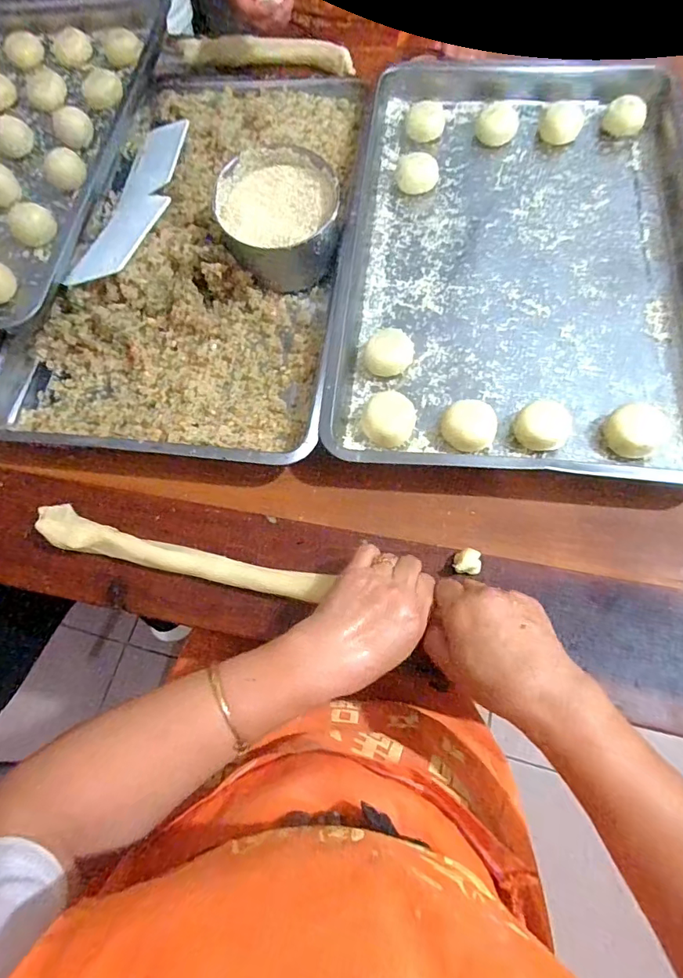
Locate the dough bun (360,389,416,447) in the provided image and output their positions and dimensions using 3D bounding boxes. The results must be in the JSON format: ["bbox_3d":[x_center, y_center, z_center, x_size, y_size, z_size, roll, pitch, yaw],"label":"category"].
[{"bbox_3d":[0.049,-0.070,0.491,0.048,0.029,0.052,-2,68,5],"label":"dough bun"}]

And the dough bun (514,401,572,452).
[{"bbox_3d":[0.198,-0.061,0.478,0.050,0.031,0.045,27,73,15],"label":"dough bun"}]

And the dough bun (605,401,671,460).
[{"bbox_3d":[0.281,-0.055,0.465,0.049,0.035,0.049,-2,68,5],"label":"dough bun"}]

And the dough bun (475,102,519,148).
[{"bbox_3d":[0.207,-0.483,0.644,0.052,0.026,0.052,17,71,11],"label":"dough bun"}]

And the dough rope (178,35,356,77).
[{"bbox_3d":[-0.116,-0.674,0.749,0.273,0.034,0.043,11,70,10],"label":"dough rope"}]

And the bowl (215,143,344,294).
[{"bbox_3d":[-0.070,-0.308,0.571,0.129,0.094,0.132,-2,68,5],"label":"bowl"}]

